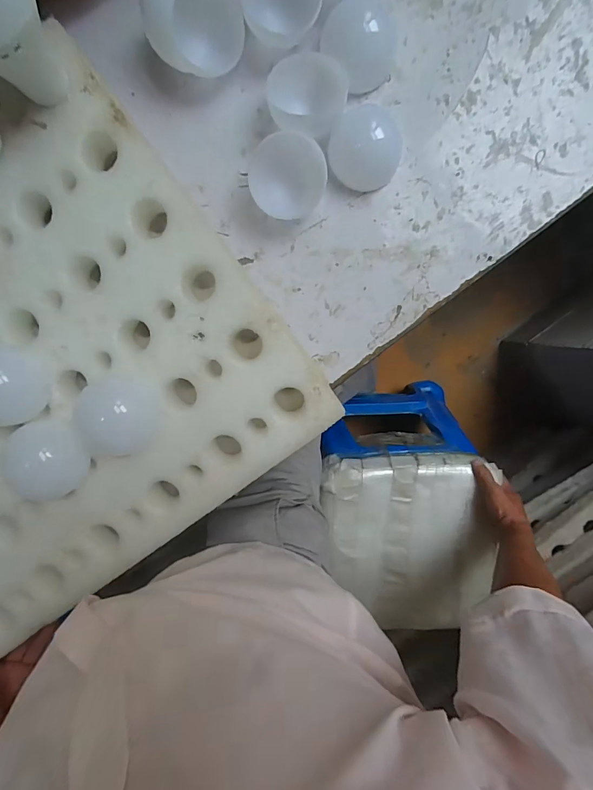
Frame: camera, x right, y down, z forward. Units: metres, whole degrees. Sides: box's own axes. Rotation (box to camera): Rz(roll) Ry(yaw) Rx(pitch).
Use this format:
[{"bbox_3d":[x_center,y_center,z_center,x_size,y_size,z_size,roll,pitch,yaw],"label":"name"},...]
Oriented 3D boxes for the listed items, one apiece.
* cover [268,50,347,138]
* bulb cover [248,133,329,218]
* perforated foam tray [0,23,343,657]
[{"bbox_3d":[0.010,-0.257,0.348,0.066,0.031,0.061,8,99,0],"label":"cover"},{"bbox_3d":[-0.007,-0.198,0.358,0.067,0.027,0.063,-1,99,2],"label":"bulb cover"},{"bbox_3d":[-0.271,0.042,0.338,0.534,0.029,0.320,-37,96,7],"label":"perforated foam tray"}]

